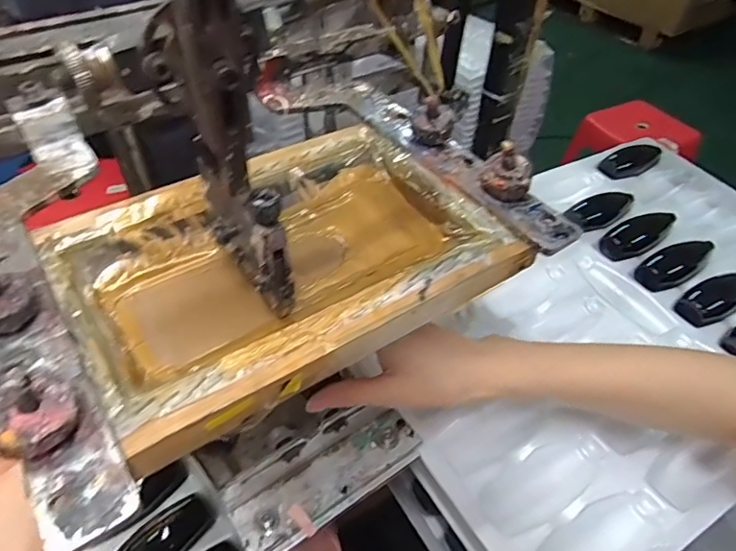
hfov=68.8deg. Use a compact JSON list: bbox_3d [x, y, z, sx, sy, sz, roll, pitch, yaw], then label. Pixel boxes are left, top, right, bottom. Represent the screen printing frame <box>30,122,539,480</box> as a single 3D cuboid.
[{"bbox_3d":[-0.048,-0.009,0.312,0.226,0.031,0.164,-27,54,-26],"label":"screen printing frame"}]

